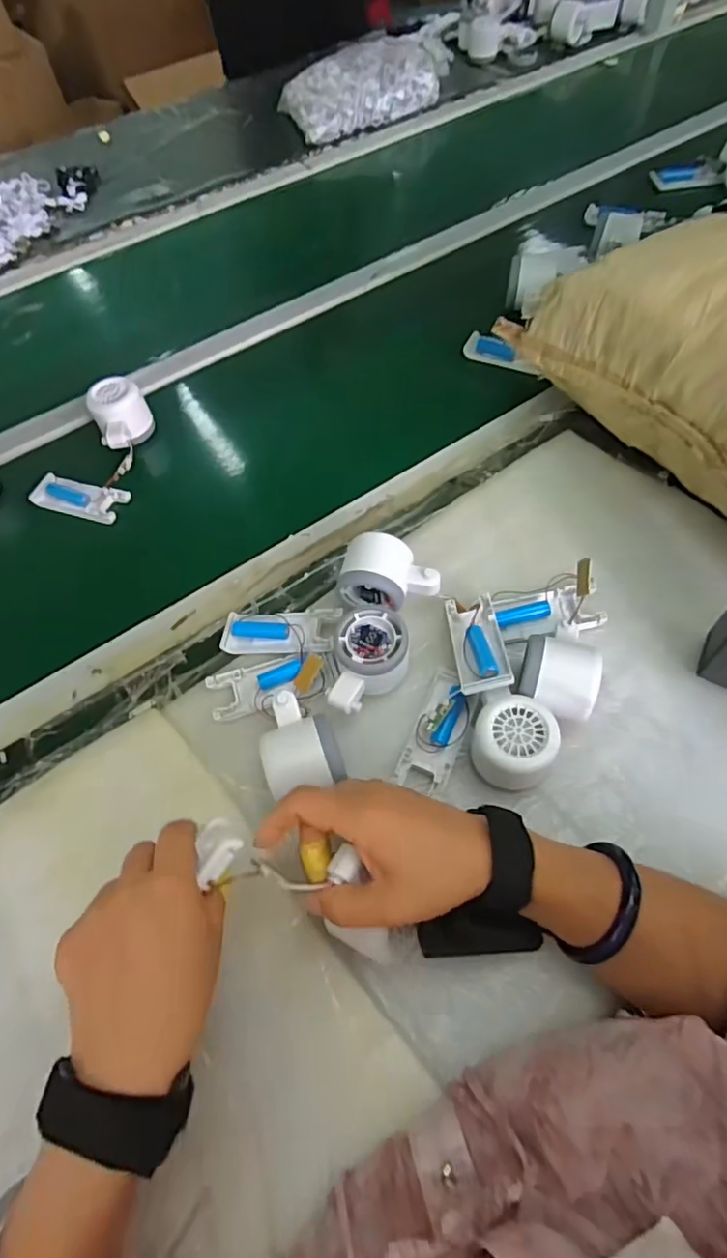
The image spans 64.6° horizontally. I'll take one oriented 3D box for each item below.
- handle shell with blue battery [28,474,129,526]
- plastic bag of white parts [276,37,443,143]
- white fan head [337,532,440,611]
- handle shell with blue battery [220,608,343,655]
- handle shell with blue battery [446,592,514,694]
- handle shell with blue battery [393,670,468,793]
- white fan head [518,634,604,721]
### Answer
[{"bbox_3d":[-0.300,-0.138,0.609,0.102,0.012,0.042,14,63,12],"label":"handle shell with blue battery"},{"bbox_3d":[-0.007,-0.961,1.023,0.267,0.079,0.151,-24,62,-9],"label":"plastic bag of white parts"},{"bbox_3d":[0.023,-0.045,0.499,0.084,0.046,0.061,5,61,7],"label":"white fan head"},{"bbox_3d":[-0.073,0.002,0.500,0.100,0.019,0.041,4,61,7],"label":"handle shell with blue battery"},{"bbox_3d":[0.092,0.011,0.463,0.039,0.018,0.099,-5,43,2],"label":"handle shell with blue battery"},{"bbox_3d":[0.058,0.076,0.444,0.036,0.022,0.090,19,64,14],"label":"handle shell with blue battery"},{"bbox_3d":[0.147,0.041,0.439,0.058,0.056,0.056,17,63,13],"label":"white fan head"}]

